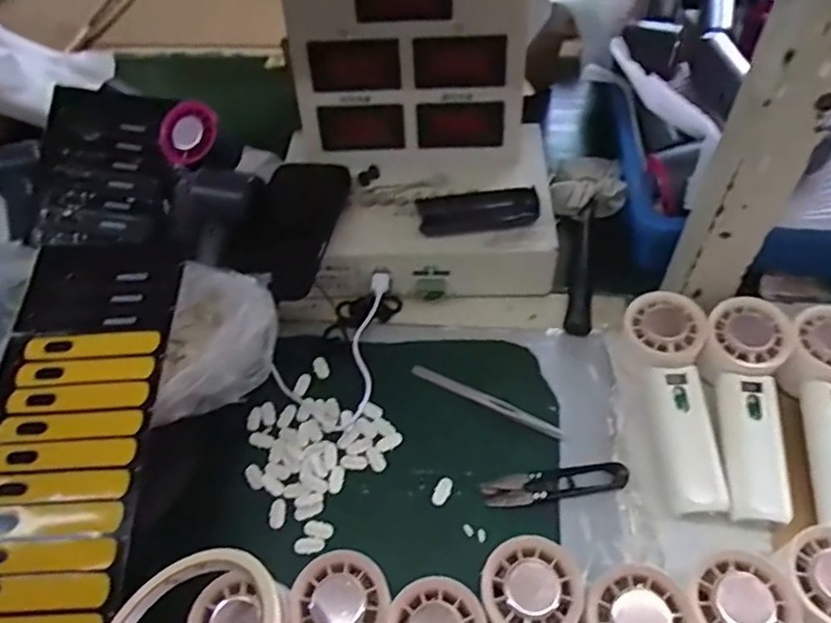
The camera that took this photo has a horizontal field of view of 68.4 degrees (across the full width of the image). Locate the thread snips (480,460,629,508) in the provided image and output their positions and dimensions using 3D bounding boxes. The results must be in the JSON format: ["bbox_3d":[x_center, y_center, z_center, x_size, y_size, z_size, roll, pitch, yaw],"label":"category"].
[{"bbox_3d":[0.099,0.122,0.437,0.101,0.010,0.024,-8,52,-3],"label":"thread snips"}]

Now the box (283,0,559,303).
[{"bbox_3d":[0.006,-0.142,0.514,0.216,0.225,0.190,-9,52,-4],"label":"box"}]

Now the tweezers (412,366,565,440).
[{"bbox_3d":[0.057,0.069,0.484,0.125,0.006,0.014,20,56,18],"label":"tweezers"}]

